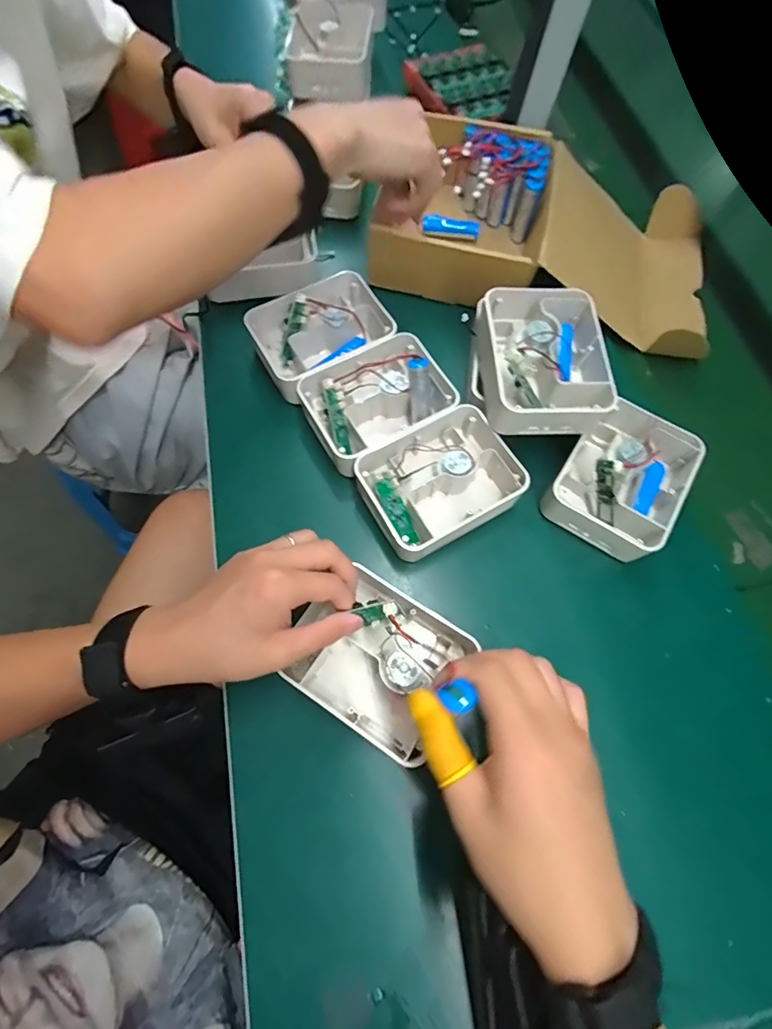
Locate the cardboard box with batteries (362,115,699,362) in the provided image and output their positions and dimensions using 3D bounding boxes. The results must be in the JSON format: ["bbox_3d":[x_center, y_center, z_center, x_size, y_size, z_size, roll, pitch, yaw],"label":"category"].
[{"bbox_3d":[0.195,-0.321,0.516,0.370,0.086,0.229,16,68,1],"label":"cardboard box with batteries"}]

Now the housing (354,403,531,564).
[{"bbox_3d":[0.050,-0.028,0.408,0.139,0.048,0.104,-26,74,-15],"label":"housing"}]

